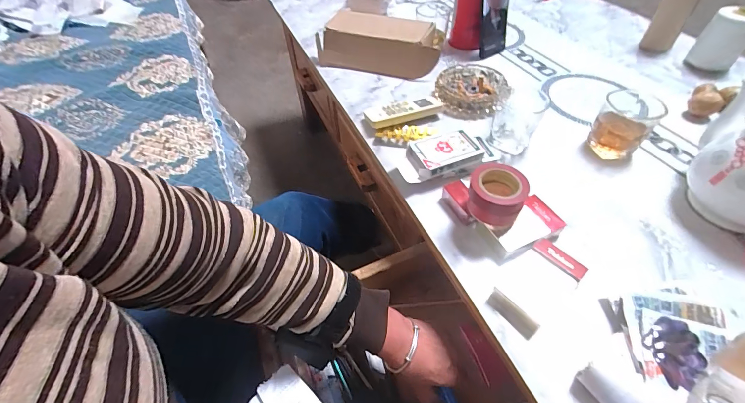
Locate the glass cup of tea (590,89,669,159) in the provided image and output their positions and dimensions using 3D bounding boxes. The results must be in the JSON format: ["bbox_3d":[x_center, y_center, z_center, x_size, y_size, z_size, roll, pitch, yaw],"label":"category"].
[{"bbox_3d":[0.384,-0.116,0.510,0.078,0.069,0.087,19,52,20],"label":"glass cup of tea"}]

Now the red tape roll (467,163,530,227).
[{"bbox_3d":[0.146,-0.008,0.398,0.065,0.044,0.061,-2,50,2],"label":"red tape roll"}]

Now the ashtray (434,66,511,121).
[{"bbox_3d":[0.178,-0.205,0.610,0.126,0.033,0.129,0,51,4],"label":"ashtray"}]

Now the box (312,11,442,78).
[{"bbox_3d":[0.012,-0.323,0.688,0.250,0.077,0.116,12,52,13],"label":"box"}]

